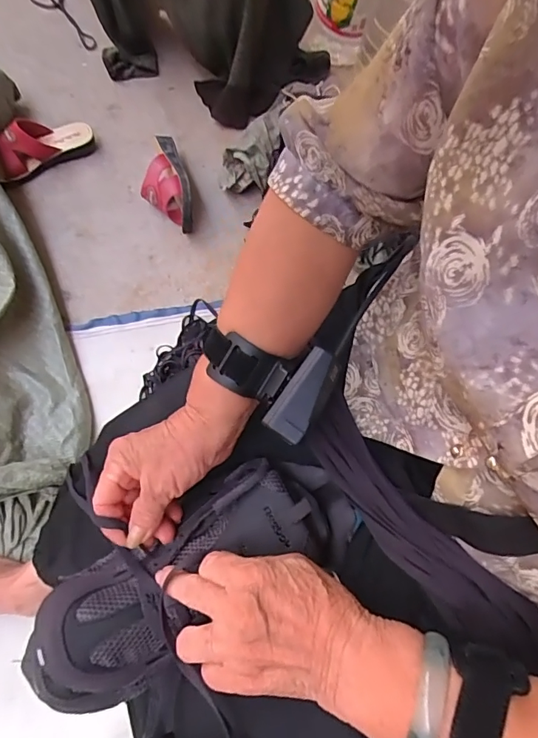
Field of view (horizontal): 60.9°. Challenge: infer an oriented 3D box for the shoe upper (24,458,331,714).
[{"bbox_3d":[-0.059,0.158,0.349,0.227,0.054,0.100,-30,73,-15],"label":"shoe upper"}]

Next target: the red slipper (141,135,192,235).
[{"bbox_3d":[-0.217,-0.382,0.939,0.090,0.085,0.233,-13,71,-13],"label":"red slipper"}]

